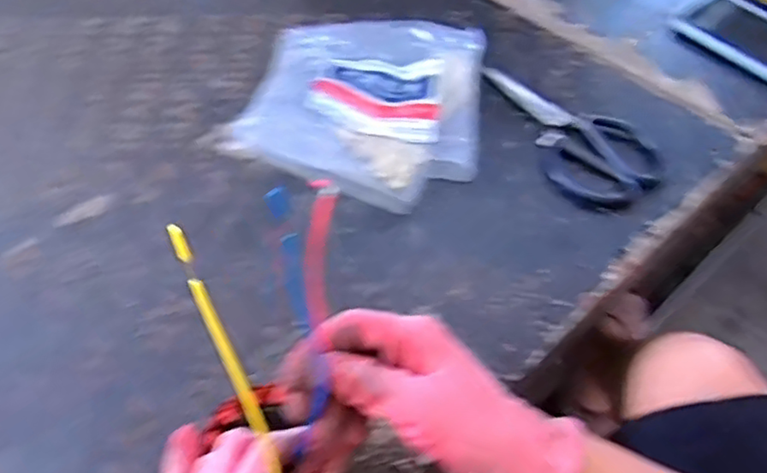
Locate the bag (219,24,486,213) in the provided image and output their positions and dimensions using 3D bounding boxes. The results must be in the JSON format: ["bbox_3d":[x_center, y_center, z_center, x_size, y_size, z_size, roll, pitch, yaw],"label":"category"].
[{"bbox_3d":[-0.014,-0.140,0.606,0.204,0.064,0.241,5,55,7],"label":"bag"}]

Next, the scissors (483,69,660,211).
[{"bbox_3d":[0.163,-0.099,0.600,0.093,0.010,0.189,-32,59,-18],"label":"scissors"}]

